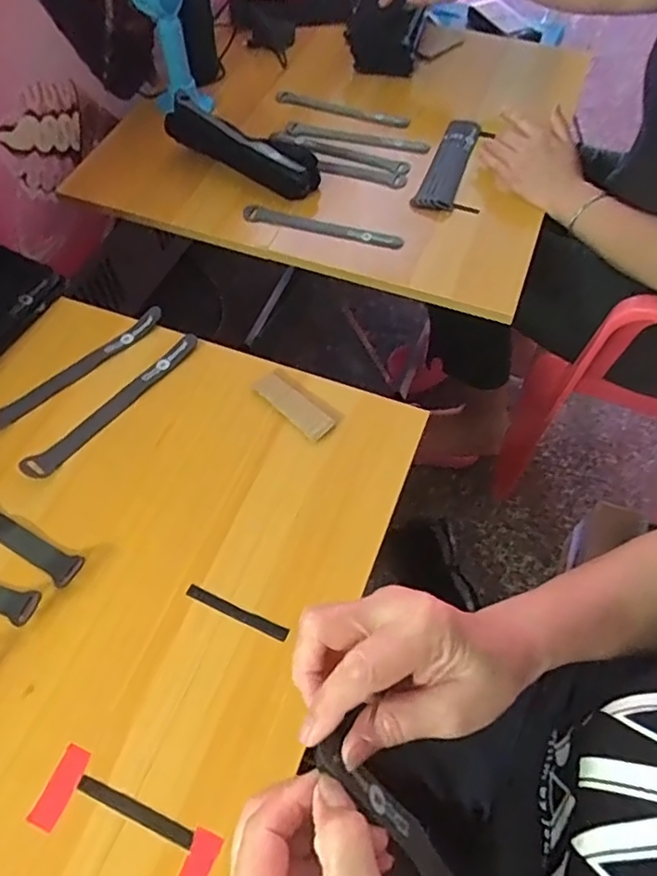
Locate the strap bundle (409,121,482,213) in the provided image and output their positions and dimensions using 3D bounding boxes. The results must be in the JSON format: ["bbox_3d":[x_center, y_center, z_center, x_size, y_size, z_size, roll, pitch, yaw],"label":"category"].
[{"bbox_3d":[0.159,-0.359,0.784,0.048,0.018,0.181,19,61,11],"label":"strap bundle"}]

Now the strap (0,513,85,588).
[{"bbox_3d":[-0.275,0.064,0.492,0.186,0.004,0.025,28,65,18],"label":"strap"}]

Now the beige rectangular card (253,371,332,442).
[{"bbox_3d":[-0.032,-0.031,0.552,0.081,0.008,0.027,40,67,21],"label":"beige rectangular card"}]

